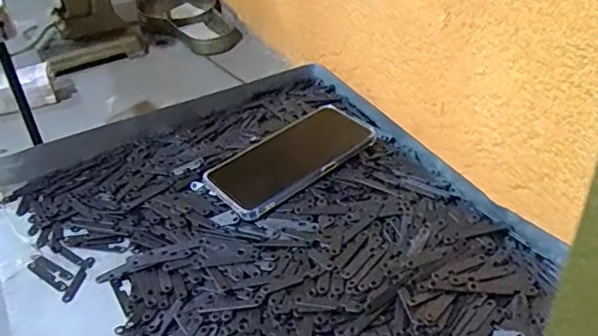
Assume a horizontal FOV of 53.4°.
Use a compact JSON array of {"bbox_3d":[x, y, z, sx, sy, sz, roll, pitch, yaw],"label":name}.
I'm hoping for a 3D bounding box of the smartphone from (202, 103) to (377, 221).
[{"bbox_3d":[-0.006,-0.010,0.588,0.164,0.017,0.087,-32,42,-22],"label":"smartphone"}]

